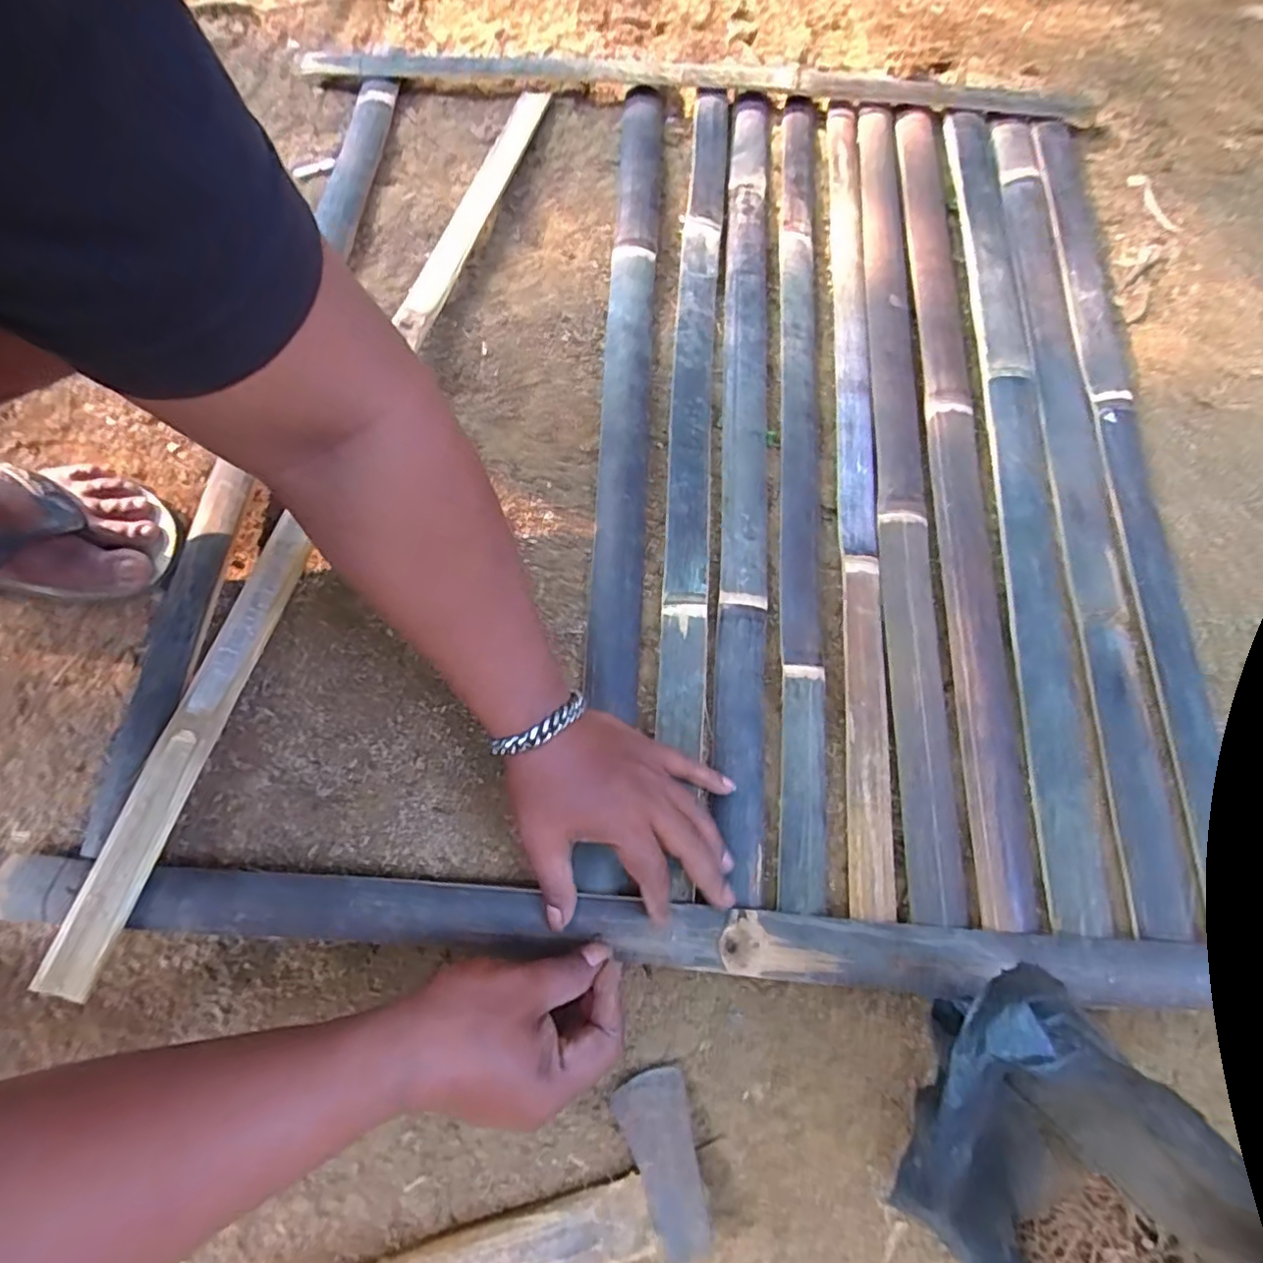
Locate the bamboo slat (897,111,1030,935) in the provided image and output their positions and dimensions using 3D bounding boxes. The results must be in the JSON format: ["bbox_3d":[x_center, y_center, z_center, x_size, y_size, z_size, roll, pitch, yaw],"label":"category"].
[{"bbox_3d":[0.287,-0.185,0.519,0.049,0.012,0.813,4,73,1],"label":"bamboo slat"}]

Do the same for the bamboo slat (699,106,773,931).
[{"bbox_3d":[0.098,-0.194,0.522,0.046,0.021,0.786,4,72,0],"label":"bamboo slat"}]

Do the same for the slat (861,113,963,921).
[{"bbox_3d":[0.236,-0.177,0.517,0.047,0.013,0.801,4,73,0],"label":"slat"}]

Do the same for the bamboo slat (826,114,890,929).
[{"bbox_3d":[0.201,-0.187,0.515,0.030,0.011,0.810,5,73,1],"label":"bamboo slat"}]

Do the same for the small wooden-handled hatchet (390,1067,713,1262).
[{"bbox_3d":[-0.084,0.359,0.336,0.268,0.034,0.081,-21,75,-7],"label":"small wooden-handled hatchet"}]

